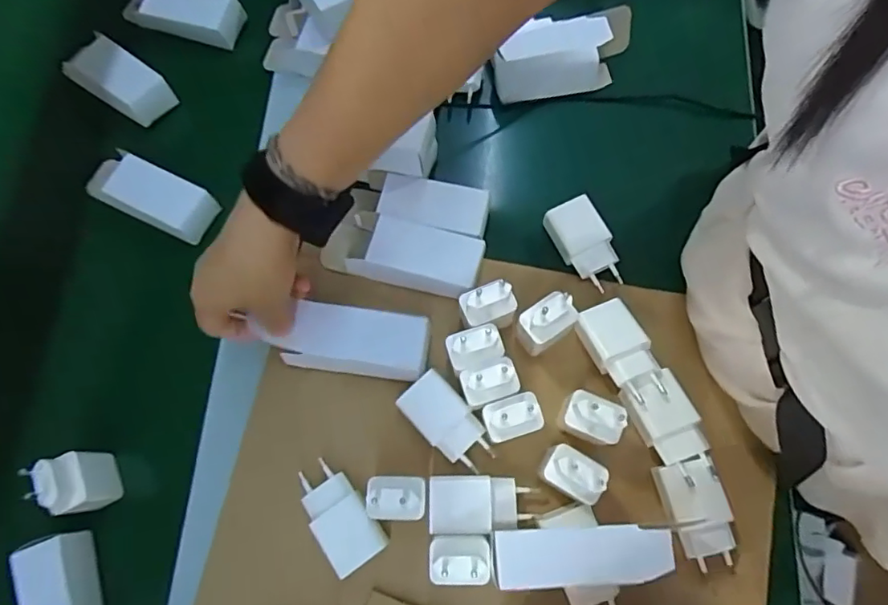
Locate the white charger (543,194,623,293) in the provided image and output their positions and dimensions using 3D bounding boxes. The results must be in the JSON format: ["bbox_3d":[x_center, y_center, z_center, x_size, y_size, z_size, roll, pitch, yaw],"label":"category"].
[{"bbox_3d":[0.118,-0.048,0.449,0.039,0.027,0.075,-25,73,-6],"label":"white charger"}]

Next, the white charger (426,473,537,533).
[{"bbox_3d":[0.027,0.145,0.388,0.074,0.027,0.038,-2,72,1],"label":"white charger"}]

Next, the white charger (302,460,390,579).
[{"bbox_3d":[-0.075,0.152,0.390,0.039,0.029,0.075,-36,74,-9],"label":"white charger"}]

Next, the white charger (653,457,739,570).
[{"bbox_3d":[0.175,0.149,0.380,0.044,0.032,0.071,-14,72,-2],"label":"white charger"}]

